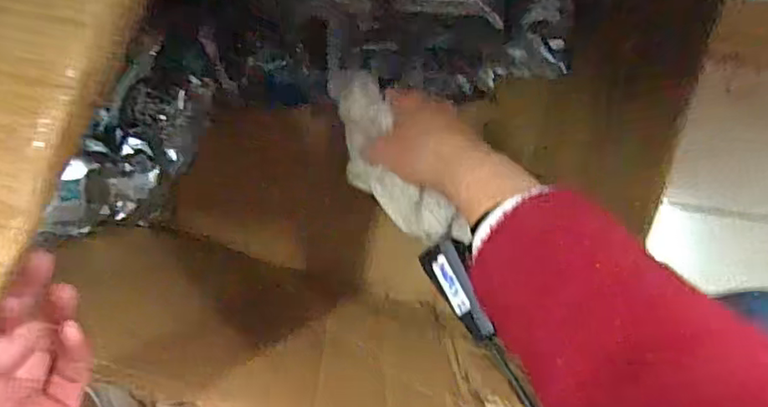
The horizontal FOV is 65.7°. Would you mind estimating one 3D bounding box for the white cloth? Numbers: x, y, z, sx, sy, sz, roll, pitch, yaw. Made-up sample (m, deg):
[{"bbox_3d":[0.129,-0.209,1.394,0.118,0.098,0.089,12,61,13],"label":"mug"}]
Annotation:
[{"bbox_3d":[0.002,-0.029,0.452,0.054,0.027,0.155,-28,74,-4],"label":"white cloth"}]

